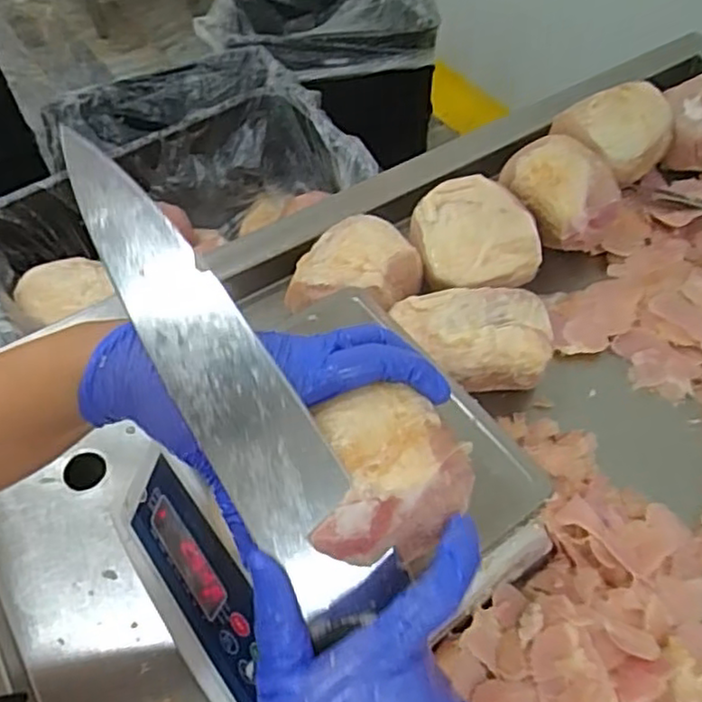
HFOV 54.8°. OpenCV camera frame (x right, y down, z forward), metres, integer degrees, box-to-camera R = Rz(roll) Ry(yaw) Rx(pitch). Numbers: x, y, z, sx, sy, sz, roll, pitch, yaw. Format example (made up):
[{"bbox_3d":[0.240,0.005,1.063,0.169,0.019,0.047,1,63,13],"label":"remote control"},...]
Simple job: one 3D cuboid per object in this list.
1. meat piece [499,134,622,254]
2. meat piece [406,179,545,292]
[{"bbox_3d":[0.212,-0.163,0.693,0.116,0.072,0.110,7,55,5],"label":"meat piece"},{"bbox_3d":[0.120,-0.109,0.671,0.114,0.052,0.115,-1,78,4],"label":"meat piece"}]

